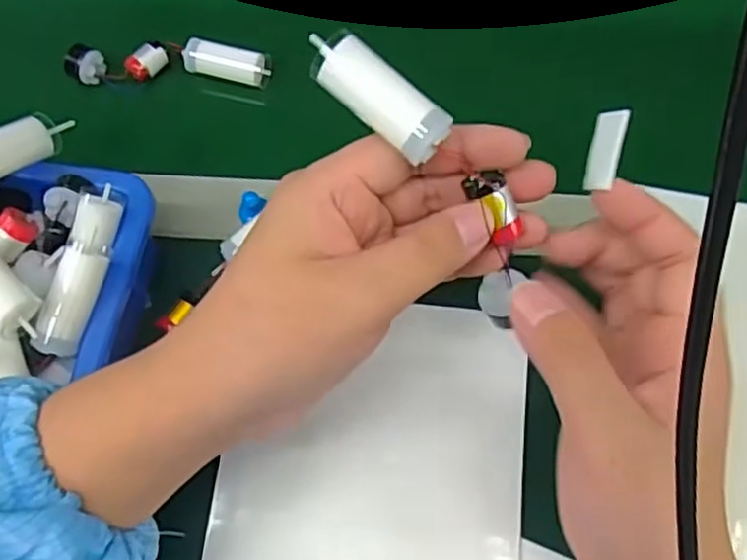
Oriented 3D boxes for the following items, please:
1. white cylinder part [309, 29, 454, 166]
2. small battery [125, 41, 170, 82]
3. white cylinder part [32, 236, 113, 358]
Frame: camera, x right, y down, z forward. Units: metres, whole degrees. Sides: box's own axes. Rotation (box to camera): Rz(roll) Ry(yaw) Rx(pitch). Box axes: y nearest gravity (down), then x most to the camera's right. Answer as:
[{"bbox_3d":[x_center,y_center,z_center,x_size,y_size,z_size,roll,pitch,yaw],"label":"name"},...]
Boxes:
[{"bbox_3d":[0.001,-0.066,0.243,0.054,0.013,0.018,40,74,2],"label":"white cylinder part"},{"bbox_3d":[-0.145,-0.140,0.446,0.010,0.017,0.027,41,74,15],"label":"small battery"},{"bbox_3d":[-0.136,0.008,0.315,0.018,0.015,0.053,18,86,8],"label":"white cylinder part"}]

